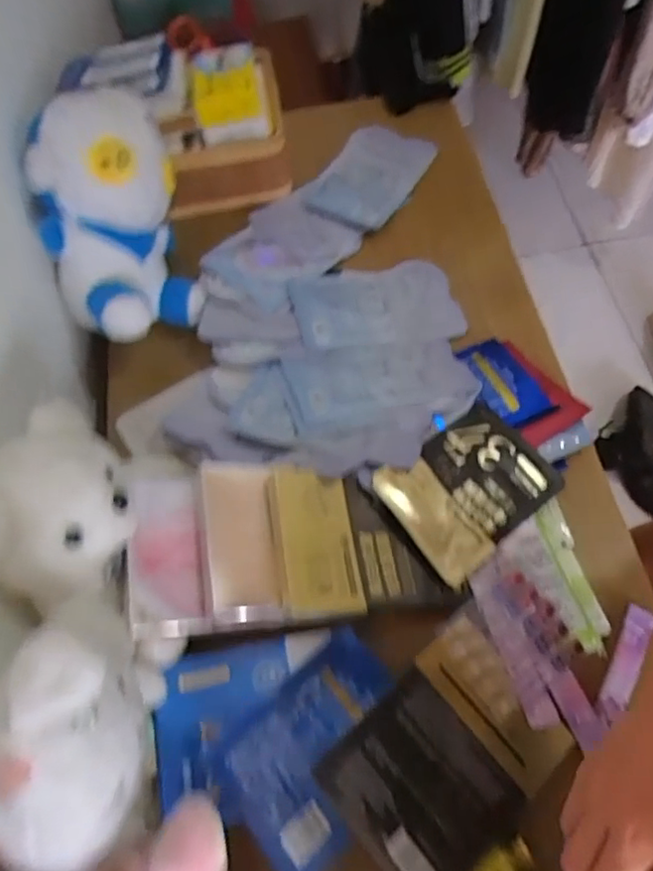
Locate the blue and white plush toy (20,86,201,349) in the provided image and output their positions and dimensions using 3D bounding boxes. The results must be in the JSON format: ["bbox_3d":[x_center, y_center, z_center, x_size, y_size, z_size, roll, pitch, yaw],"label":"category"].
[{"bbox_3d":[-0.230,-0.239,0.655,0.139,0.162,0.251,-12,64,-2],"label":"blue and white plush toy"}]

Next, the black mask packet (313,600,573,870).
[{"bbox_3d":[0.093,0.244,0.467,0.175,0.018,0.126,-33,72,-26],"label":"black mask packet"}]

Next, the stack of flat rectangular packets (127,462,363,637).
[{"bbox_3d":[-0.068,0.094,0.517,0.180,0.062,0.138,-8,64,-1],"label":"stack of flat rectangular packets"}]

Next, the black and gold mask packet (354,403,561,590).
[{"bbox_3d":[0.132,0.048,0.574,0.170,0.014,0.123,-33,74,-23],"label":"black and gold mask packet"}]

